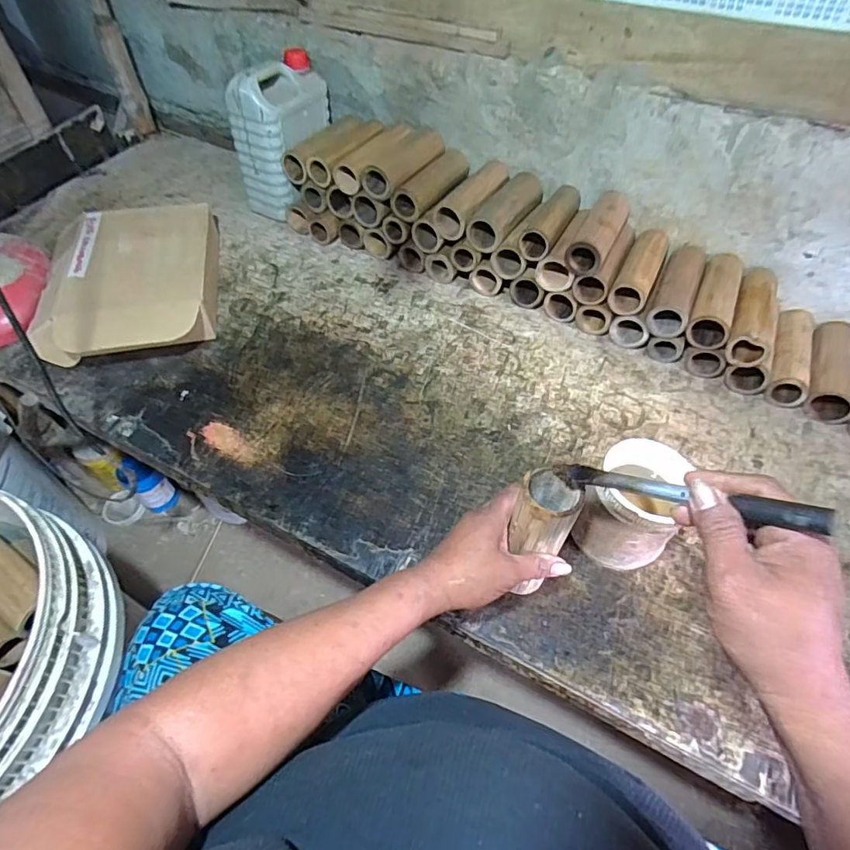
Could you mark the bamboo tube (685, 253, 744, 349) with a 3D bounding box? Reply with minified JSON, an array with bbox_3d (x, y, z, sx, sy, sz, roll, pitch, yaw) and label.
[{"bbox_3d":[0.435,-0.191,0.777,0.055,0.056,0.182,22,55,16],"label":"bamboo tube"}]

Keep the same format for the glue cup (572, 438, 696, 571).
[{"bbox_3d":[0.221,0.089,0.567,0.099,0.125,0.103,0,52,0],"label":"glue cup"}]

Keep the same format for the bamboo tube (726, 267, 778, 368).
[{"bbox_3d":[0.479,-0.160,0.758,0.055,0.058,0.185,24,56,17],"label":"bamboo tube"}]

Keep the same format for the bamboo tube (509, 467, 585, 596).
[{"bbox_3d":[0.109,0.108,0.509,0.050,0.169,0.053,14,53,10],"label":"bamboo tube"}]

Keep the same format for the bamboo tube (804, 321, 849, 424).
[{"bbox_3d":[0.597,-0.085,0.762,0.061,0.053,0.177,24,55,17],"label":"bamboo tube"}]

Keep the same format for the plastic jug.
[{"bbox_3d":[-0.254,-0.517,0.944,0.113,0.237,0.175,15,53,11],"label":"plastic jug"}]

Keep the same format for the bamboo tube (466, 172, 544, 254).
[{"bbox_3d":[0.137,-0.349,0.839,0.056,0.059,0.184,25,56,18],"label":"bamboo tube"}]

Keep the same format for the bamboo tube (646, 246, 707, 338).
[{"bbox_3d":[0.389,-0.211,0.797,0.052,0.055,0.189,22,55,16],"label":"bamboo tube"}]

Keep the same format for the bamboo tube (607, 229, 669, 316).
[{"bbox_3d":[0.334,-0.241,0.807,0.054,0.055,0.176,22,55,16],"label":"bamboo tube"}]

